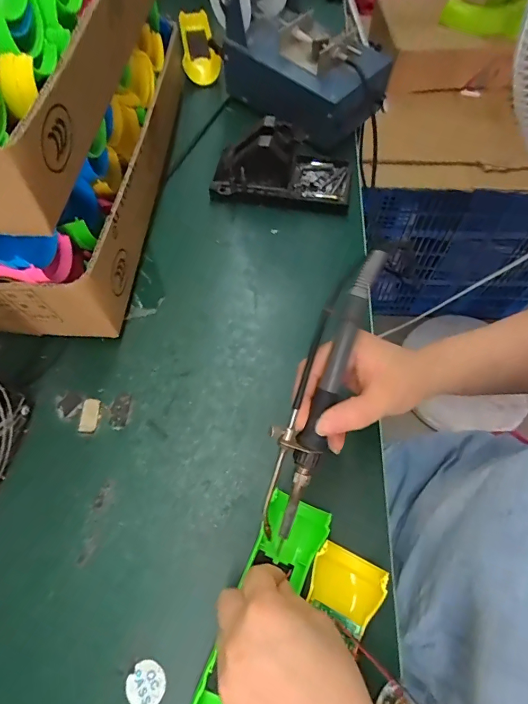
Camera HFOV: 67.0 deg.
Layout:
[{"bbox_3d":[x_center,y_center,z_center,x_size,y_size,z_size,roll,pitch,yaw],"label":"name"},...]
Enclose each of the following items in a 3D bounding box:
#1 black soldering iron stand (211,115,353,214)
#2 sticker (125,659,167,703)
[{"bbox_3d":[0.024,-0.212,0.446,0.154,0.076,0.083,11,65,5],"label":"black soldering iron stand"},{"bbox_3d":[-0.082,0.232,0.278,0.026,0.004,0.026,0,64,-1],"label":"sticker"}]

